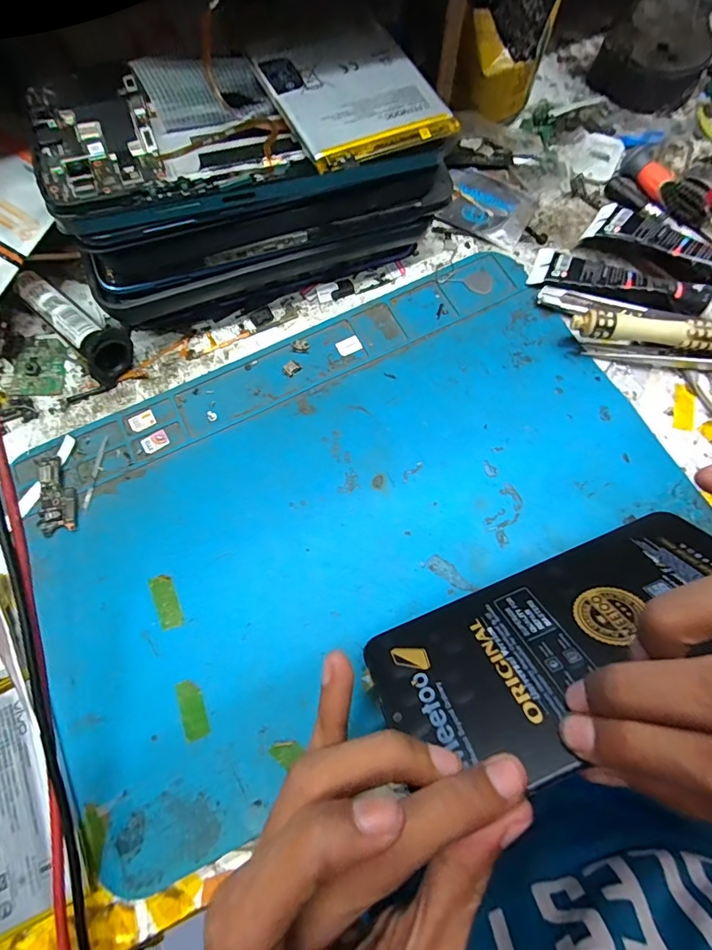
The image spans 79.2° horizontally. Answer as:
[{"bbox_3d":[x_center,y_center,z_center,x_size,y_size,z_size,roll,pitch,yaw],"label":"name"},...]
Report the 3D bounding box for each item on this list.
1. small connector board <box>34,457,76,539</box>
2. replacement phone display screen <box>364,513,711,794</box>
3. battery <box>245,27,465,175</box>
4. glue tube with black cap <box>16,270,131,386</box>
[{"bbox_3d":[-0.144,0.009,0.207,0.017,0.004,0.039,-16,74,-4],"label":"small connector board"},{"bbox_3d":[0.080,0.059,0.162,0.146,0.004,0.069,-23,32,-6],"label":"replacement phone display screen"},{"bbox_3d":[-0.002,-0.157,0.175,0.063,0.009,0.067,-29,75,-8],"label":"battery"},{"bbox_3d":[-0.146,-0.081,0.225,0.072,0.025,0.025,44,78,12],"label":"glue tube with black cap"}]

